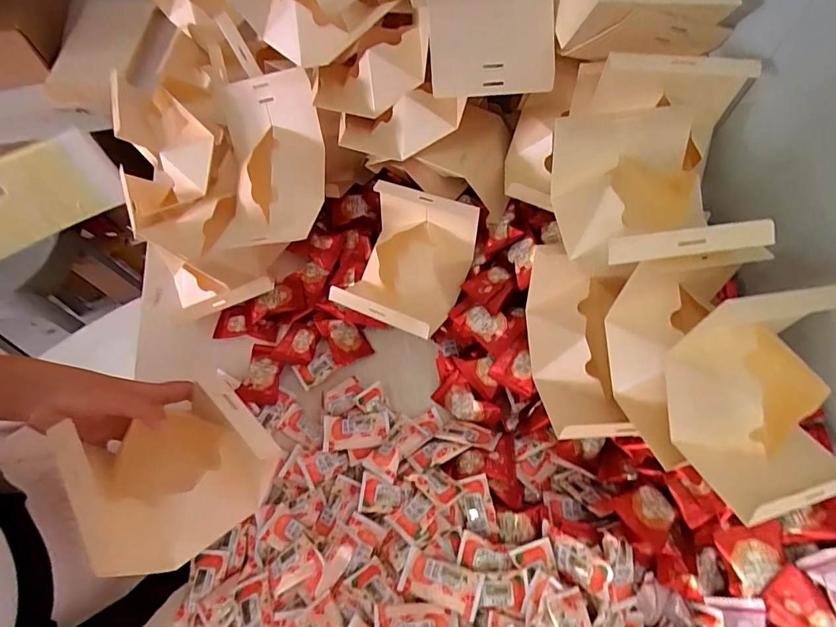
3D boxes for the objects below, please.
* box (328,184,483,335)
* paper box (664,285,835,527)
[{"bbox_3d":[-0.015,-0.051,0.541,0.129,0.105,0.153,22,67,11],"label":"box"},{"bbox_3d":[0.270,0.065,0.355,0.121,0.101,0.165,-3,96,37],"label":"paper box"}]

